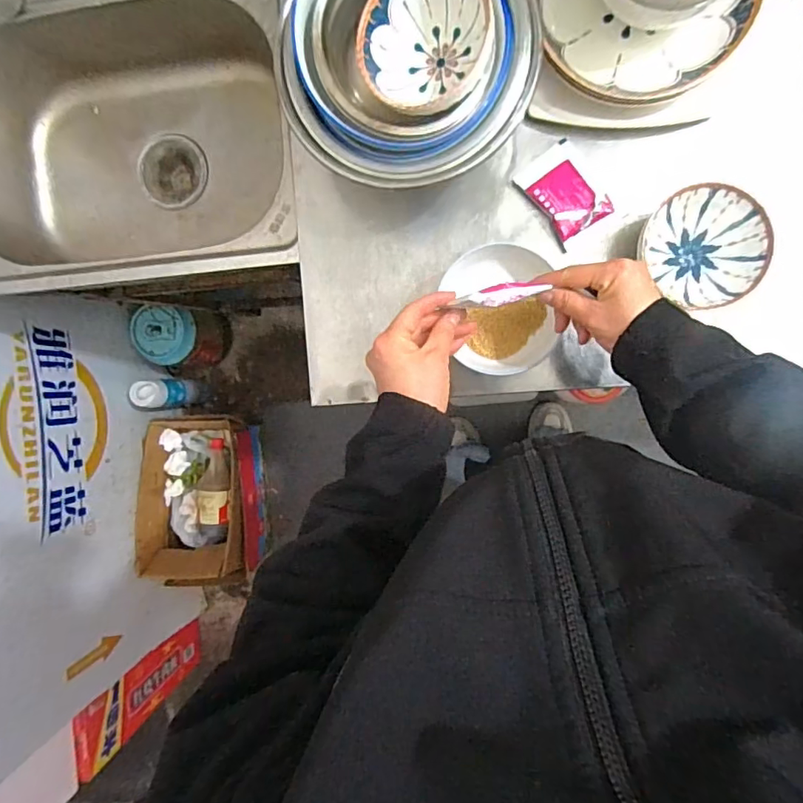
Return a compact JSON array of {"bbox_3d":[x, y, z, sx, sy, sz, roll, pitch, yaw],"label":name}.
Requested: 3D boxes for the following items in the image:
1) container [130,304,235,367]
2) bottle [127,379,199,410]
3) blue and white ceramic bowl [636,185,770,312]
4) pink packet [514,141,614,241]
[{"bbox_3d":[-0.516,-0.152,1.274,0.141,0.229,0.137,0,93,7],"label":"container"},{"bbox_3d":[-0.550,-0.019,1.250,0.065,0.212,0.065,0,93,7],"label":"bottle"},{"bbox_3d":[0.286,-0.147,0.502,0.100,0.039,0.109,0,93,7],"label":"blue and white ceramic bowl"},{"bbox_3d":[0.167,-0.213,0.533,0.061,0.025,0.087,-36,89,7],"label":"pink packet"}]

